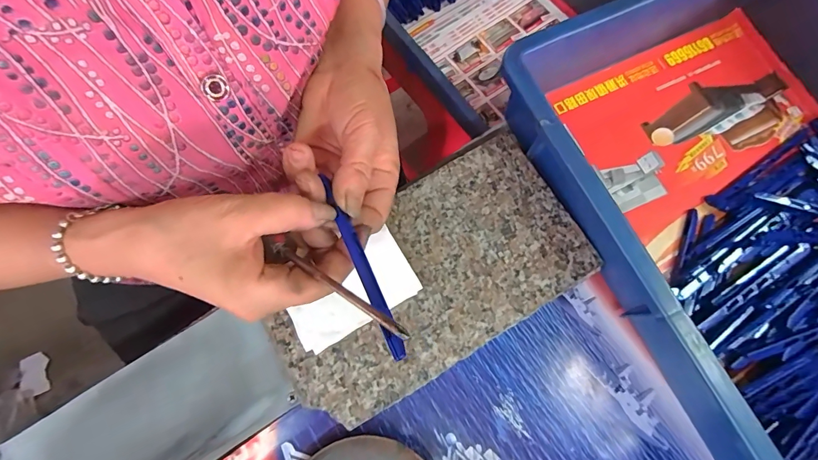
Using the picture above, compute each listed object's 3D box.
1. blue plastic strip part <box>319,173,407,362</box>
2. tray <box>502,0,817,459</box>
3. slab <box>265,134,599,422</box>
[{"bbox_3d":[-0.027,0.017,0.215,0.008,0.008,0.113,-24,62,-7],"label":"blue plastic strip part"},{"bbox_3d":[0.283,0.001,0.292,0.283,0.077,0.413,-25,77,-7],"label":"tray"},{"bbox_3d":[0.013,0.034,0.308,0.241,0.023,0.133,-30,78,-9],"label":"slab"}]

